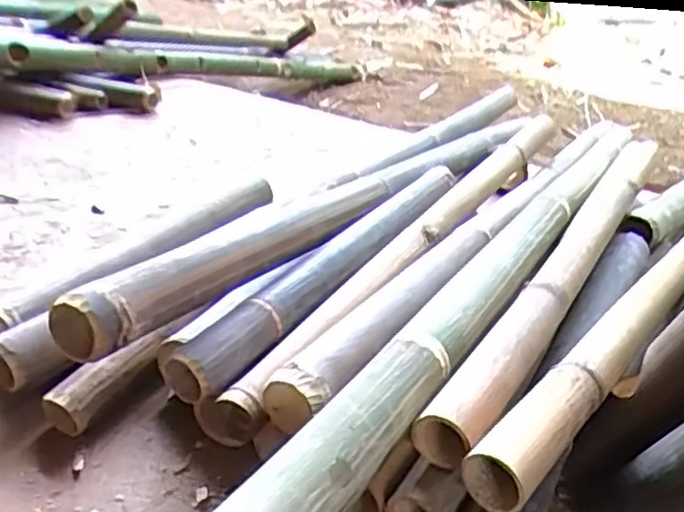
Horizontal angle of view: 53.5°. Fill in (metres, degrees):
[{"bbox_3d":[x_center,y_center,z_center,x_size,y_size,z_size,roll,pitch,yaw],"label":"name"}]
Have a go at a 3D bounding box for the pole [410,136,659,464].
[{"bbox_3d":[0.326,-0.011,0.945,0.073,0.059,0.921,19,34,25],"label":"pole"}]

